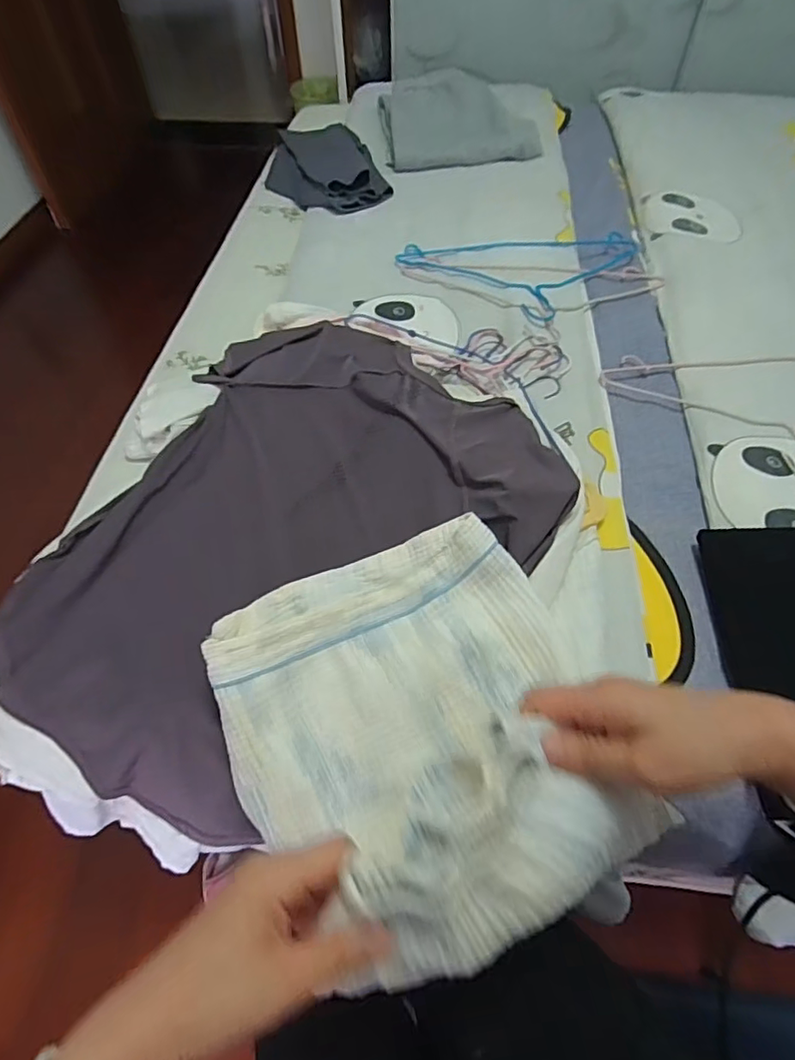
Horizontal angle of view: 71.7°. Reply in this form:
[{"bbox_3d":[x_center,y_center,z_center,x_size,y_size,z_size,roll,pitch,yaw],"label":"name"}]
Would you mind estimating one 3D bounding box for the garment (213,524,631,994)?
[{"bbox_3d":[0.007,0.125,0.392,0.257,0.164,0.283,-17,58,-11],"label":"garment"}]

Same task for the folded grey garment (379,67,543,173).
[{"bbox_3d":[0.111,-0.796,1.056,0.276,0.050,0.309,-4,57,-2],"label":"folded grey garment"}]

